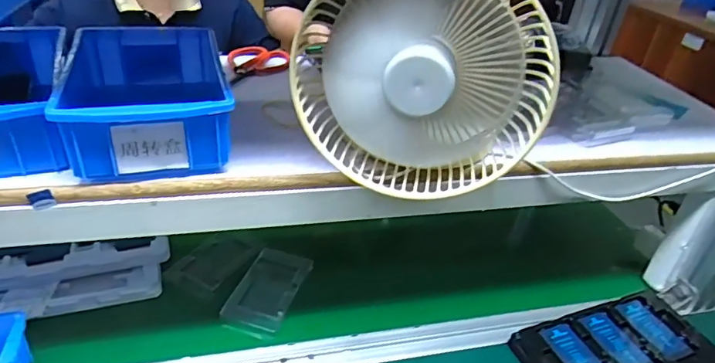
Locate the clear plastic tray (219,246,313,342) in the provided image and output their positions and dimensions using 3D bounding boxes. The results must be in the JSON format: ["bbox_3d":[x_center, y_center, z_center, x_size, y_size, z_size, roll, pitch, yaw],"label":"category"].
[{"bbox_3d":[-0.112,0.137,0.622,0.076,0.024,0.130,12,33,9],"label":"clear plastic tray"}]

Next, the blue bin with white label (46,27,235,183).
[{"bbox_3d":[-0.198,-0.078,0.464,0.136,0.069,0.192,-8,35,-21],"label":"blue bin with white label"}]

